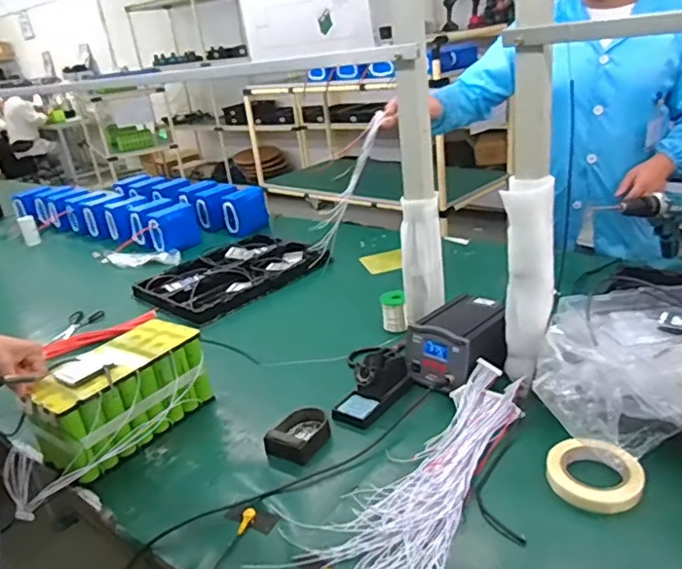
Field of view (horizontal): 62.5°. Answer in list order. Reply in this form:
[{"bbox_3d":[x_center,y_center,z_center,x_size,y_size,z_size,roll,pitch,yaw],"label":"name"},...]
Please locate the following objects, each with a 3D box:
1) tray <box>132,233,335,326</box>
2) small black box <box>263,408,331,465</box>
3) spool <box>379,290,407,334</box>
[{"bbox_3d":[-0.307,-0.033,1.582,0.473,0.038,0.373,-27,31,-37],"label":"tray"},{"bbox_3d":[-0.065,0.239,0.903,0.079,0.034,0.106,8,28,31],"label":"small black box"},{"bbox_3d":[0.112,0.061,1.207,0.051,0.076,0.062,-5,24,7],"label":"spool"}]

